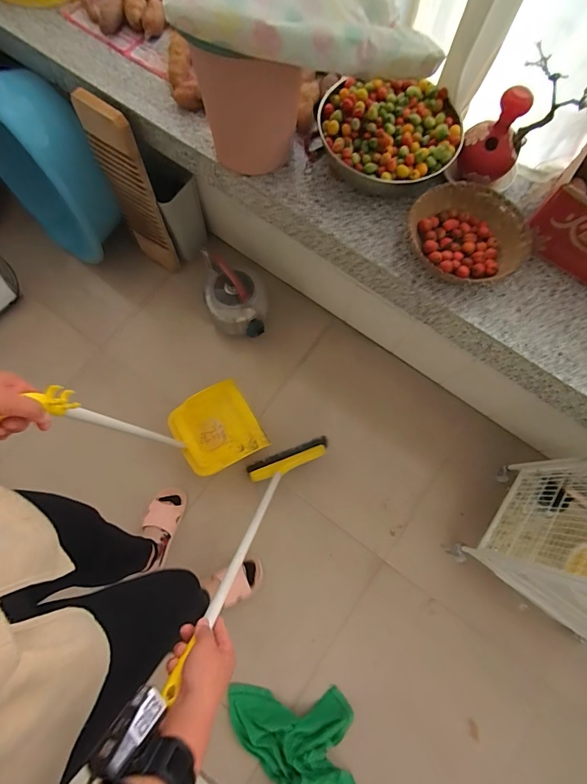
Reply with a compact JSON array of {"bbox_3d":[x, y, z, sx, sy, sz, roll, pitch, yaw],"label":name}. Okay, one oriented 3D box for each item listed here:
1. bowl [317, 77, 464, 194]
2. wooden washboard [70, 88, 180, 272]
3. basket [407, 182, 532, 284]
[{"bbox_3d":[0.205,-0.547,0.834,0.302,0.073,0.241,2,76,0],"label":"bowl"},{"bbox_3d":[-0.483,-0.591,1.181,0.170,0.565,0.022,23,68,11],"label":"wooden washboard"},{"bbox_3d":[0.370,-0.340,0.809,0.232,0.061,0.216,0,76,0],"label":"basket"}]

